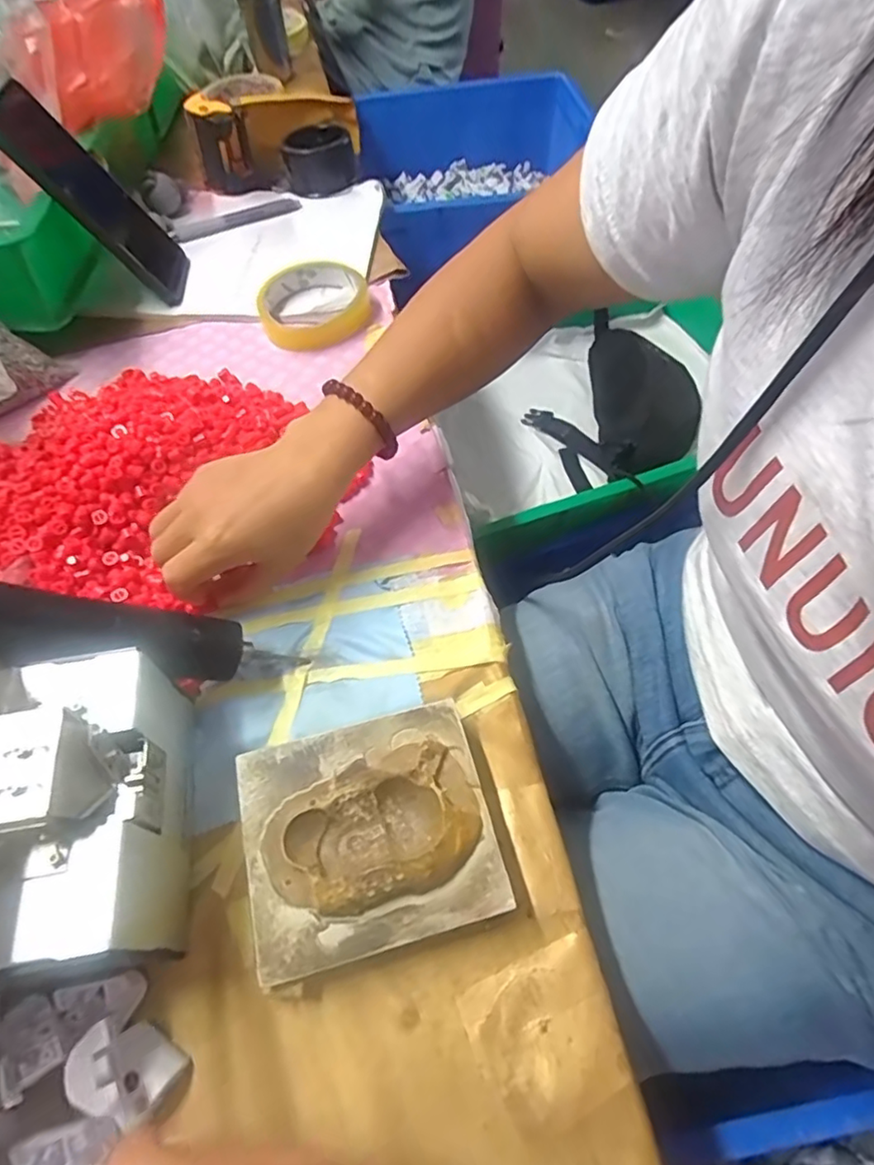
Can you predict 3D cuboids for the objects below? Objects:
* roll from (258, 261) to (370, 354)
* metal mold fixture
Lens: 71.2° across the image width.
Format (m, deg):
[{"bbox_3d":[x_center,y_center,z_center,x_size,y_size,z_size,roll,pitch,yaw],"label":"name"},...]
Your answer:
[{"bbox_3d":[-0.105,-0.238,0.525,0.092,0.025,0.092,-1,58,1],"label":"roll"},{"bbox_3d":[-0.033,0.121,0.298,0.114,0.032,0.102,-14,59,-7],"label":"metal mold fixture"}]

